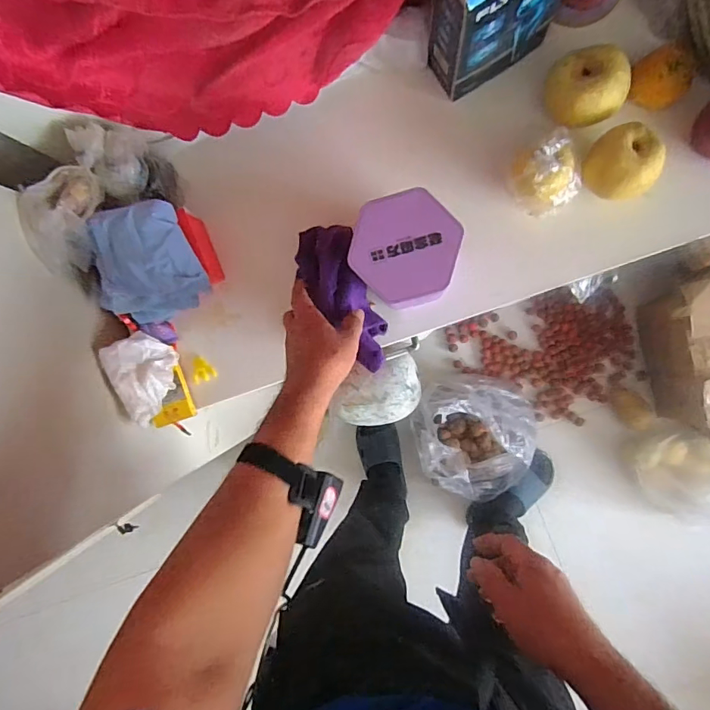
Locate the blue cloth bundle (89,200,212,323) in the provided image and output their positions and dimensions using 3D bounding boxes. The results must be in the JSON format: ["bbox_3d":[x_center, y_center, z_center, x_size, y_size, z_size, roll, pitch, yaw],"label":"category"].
[{"bbox_3d":[-0.257,-0.114,0.591,0.138,0.054,0.137,-8,92,8],"label":"blue cloth bundle"}]

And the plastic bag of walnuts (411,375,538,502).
[{"bbox_3d":[0.308,0.216,1.251,0.310,0.192,0.316,13,94,6],"label":"plastic bag of walnuts"}]

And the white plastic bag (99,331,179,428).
[{"bbox_3d":[-0.272,0.029,0.614,0.066,0.057,0.116,-19,90,8],"label":"white plastic bag"}]

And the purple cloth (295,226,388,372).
[{"bbox_3d":[-0.010,-0.071,0.586,0.077,0.052,0.188,-27,97,8],"label":"purple cloth"}]

